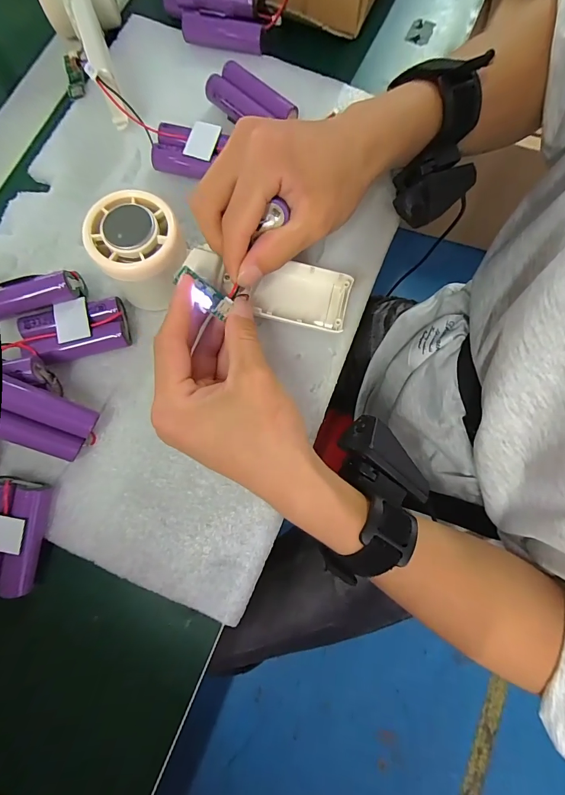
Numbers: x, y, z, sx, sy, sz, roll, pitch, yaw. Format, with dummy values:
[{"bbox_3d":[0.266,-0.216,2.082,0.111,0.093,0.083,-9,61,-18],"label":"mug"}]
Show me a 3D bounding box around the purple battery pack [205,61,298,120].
[{"bbox_3d":[-0.024,-0.229,0.278,0.067,0.017,0.033,36,81,6],"label":"purple battery pack"}]

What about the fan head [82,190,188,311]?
[{"bbox_3d":[-0.089,-0.092,0.234,0.052,0.058,0.055,0,79,0],"label":"fan head"}]

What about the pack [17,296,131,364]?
[{"bbox_3d":[-0.139,-0.046,0.243,0.065,0.020,0.036,-15,80,-3],"label":"pack"}]

